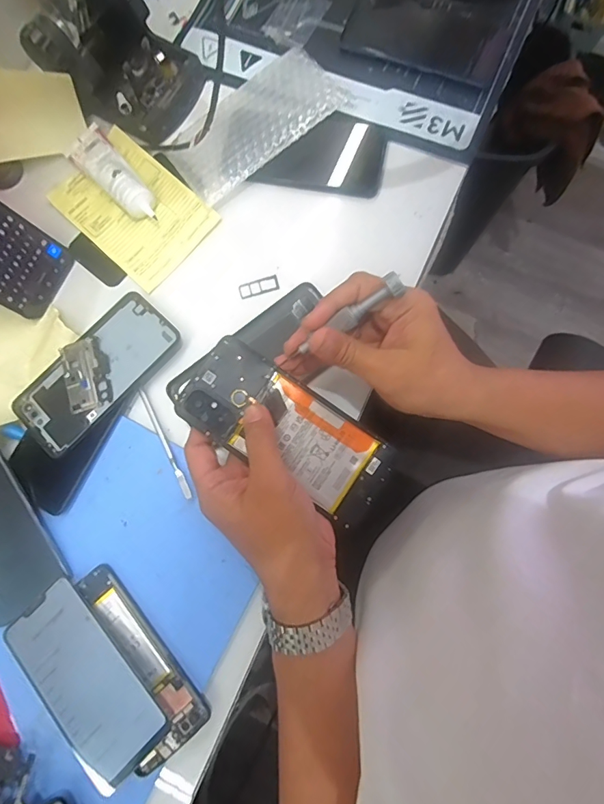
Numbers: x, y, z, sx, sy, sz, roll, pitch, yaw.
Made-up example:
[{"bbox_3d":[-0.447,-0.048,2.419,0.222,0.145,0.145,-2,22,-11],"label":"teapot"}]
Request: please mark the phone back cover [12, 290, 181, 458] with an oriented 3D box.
[{"bbox_3d":[-0.187,-0.028,0.401,0.073,0.010,0.155,43,85,9],"label":"phone back cover"}]

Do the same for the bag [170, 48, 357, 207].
[{"bbox_3d":[-0.047,-0.280,0.431,0.175,0.031,0.099,-37,80,-3],"label":"bag"}]

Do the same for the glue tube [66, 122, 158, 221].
[{"bbox_3d":[-0.185,-0.228,0.431,0.125,0.022,0.041,44,86,9],"label":"glue tube"}]

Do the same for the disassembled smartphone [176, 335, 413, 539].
[{"bbox_3d":[-0.004,0.026,0.330,0.174,0.006,0.071,35,82,-2],"label":"disassembled smartphone"}]

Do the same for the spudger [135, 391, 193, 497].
[{"bbox_3d":[-0.123,0.035,0.385,0.007,0.009,0.111,-29,80,-4],"label":"spudger"}]

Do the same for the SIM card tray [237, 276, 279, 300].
[{"bbox_3d":[-0.041,-0.111,0.417,0.039,0.004,0.016,-15,80,1],"label":"SIM card tray"}]

